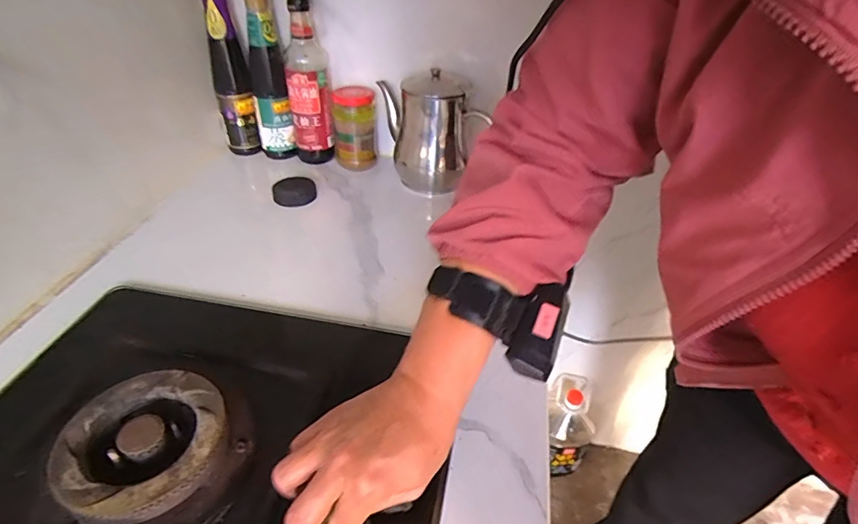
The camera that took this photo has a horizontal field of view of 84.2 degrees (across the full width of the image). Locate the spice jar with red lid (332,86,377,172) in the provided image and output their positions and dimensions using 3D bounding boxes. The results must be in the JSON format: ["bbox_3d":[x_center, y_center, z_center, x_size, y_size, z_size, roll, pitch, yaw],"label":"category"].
[{"bbox_3d":[-0.122,-0.219,0.775,0.065,0.117,0.074,-5,41,-9],"label":"spice jar with red lid"}]

